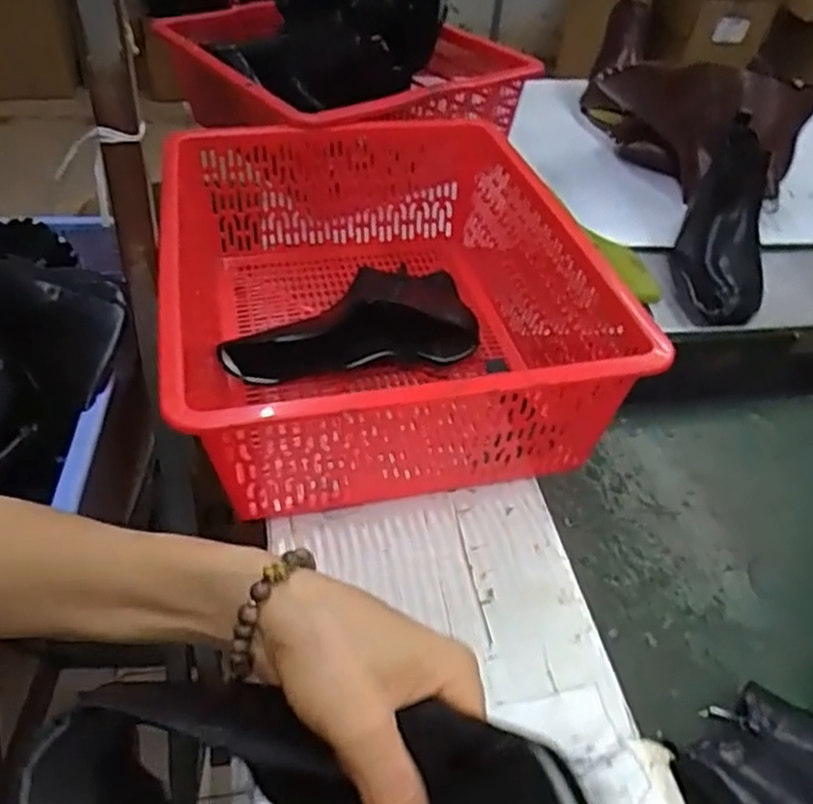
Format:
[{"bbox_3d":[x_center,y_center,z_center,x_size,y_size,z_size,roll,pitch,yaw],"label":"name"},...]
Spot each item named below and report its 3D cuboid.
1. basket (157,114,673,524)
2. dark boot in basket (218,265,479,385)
[{"bbox_3d":[-0.034,-0.113,0.732,0.367,0.152,0.492,-6,42,-12],"label":"basket"},{"bbox_3d":[-0.061,-0.096,0.750,0.253,0.078,0.141,-8,42,-14],"label":"dark boot in basket"}]

